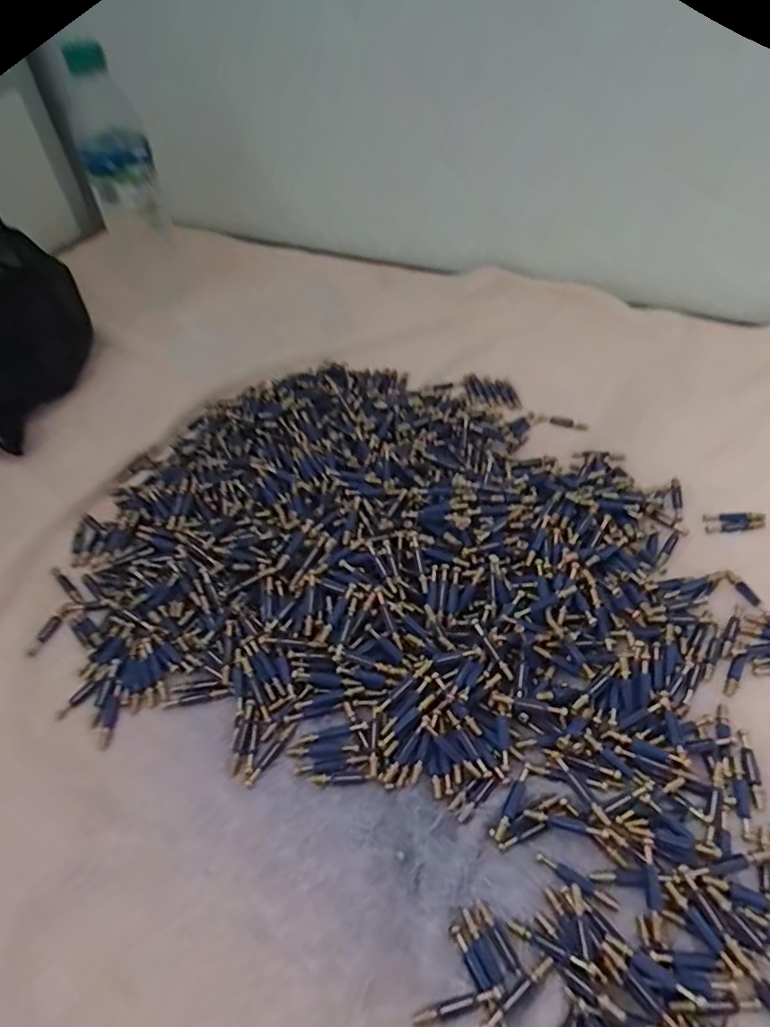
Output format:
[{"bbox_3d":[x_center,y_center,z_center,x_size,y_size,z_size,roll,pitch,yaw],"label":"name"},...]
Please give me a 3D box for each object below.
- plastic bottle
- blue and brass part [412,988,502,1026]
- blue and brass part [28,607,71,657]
[{"bbox_3d":[-0.254,-0.343,0.554,0.068,0.142,0.071,-23,52,-13],"label":"plastic bottle"},{"bbox_3d":[0.031,0.212,0.255,0.038,0.005,0.006,-14,50,-6],"label":"blue and brass part"},{"bbox_3d":[-0.221,0.077,0.389,0.009,0.005,0.035,19,54,20],"label":"blue and brass part"}]

